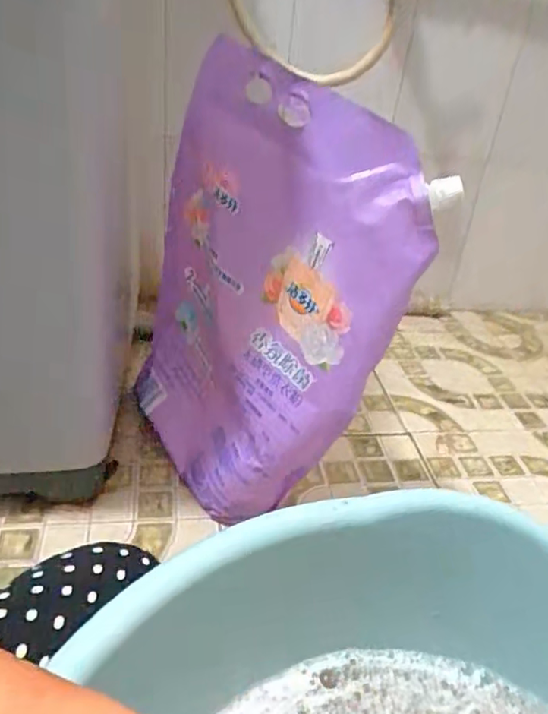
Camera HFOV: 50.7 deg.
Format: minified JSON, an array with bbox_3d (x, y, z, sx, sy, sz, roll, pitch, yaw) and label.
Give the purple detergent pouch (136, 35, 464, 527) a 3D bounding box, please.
[{"bbox_3d":[-0.027,-0.048,0.646,0.092,0.484,0.335,-10,56,-42],"label":"purple detergent pouch"}]

